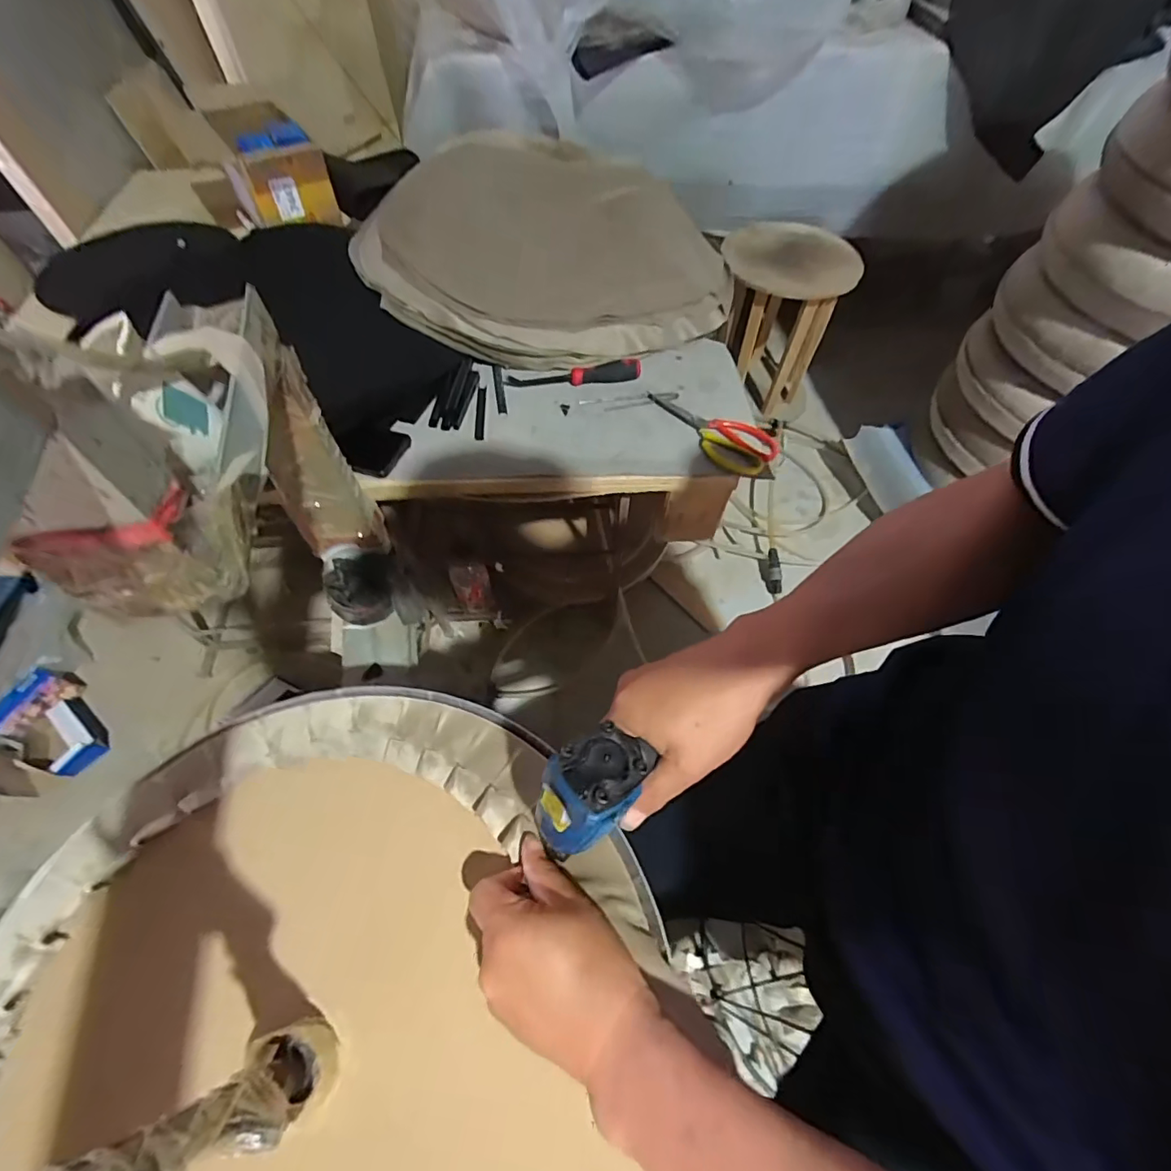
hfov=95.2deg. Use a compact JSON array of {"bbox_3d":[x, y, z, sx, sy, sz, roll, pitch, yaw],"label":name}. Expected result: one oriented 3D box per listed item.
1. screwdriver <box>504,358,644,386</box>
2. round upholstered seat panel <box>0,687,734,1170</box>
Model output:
[{"bbox_3d":[-0.018,-0.313,0.790,0.199,0.024,0.027,-7,59,-5],"label":"screwdriver"},{"bbox_3d":[-0.172,0.309,0.363,0.459,0.080,0.462,0,60,1],"label":"round upholstered seat panel"}]

